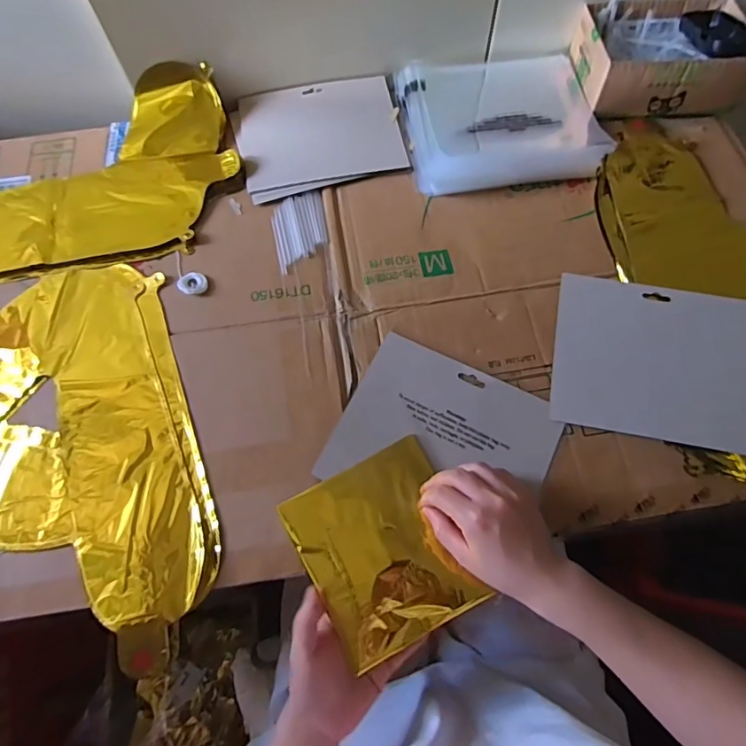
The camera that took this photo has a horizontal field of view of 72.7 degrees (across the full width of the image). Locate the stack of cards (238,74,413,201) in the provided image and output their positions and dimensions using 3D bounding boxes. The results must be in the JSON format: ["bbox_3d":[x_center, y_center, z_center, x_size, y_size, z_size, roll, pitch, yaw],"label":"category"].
[{"bbox_3d":[-0.065,-0.298,0.625,0.195,0.005,0.170,-13,67,-5],"label":"stack of cards"}]

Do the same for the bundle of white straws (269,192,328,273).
[{"bbox_3d":[-0.083,-0.165,0.582,0.061,0.004,0.101,-13,67,-5],"label":"bundle of white straws"}]

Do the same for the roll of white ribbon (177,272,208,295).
[{"bbox_3d":[-0.193,-0.096,0.543,0.029,0.005,0.026,-19,68,-7],"label":"roll of white ribbon"}]

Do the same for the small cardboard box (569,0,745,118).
[{"bbox_3d":[0.353,-0.392,0.623,0.187,0.076,0.137,-3,67,0],"label":"small cardboard box"}]

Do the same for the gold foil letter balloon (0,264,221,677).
[{"bbox_3d":[-0.344,0.075,0.483,0.381,0.025,0.375,-7,67,-2],"label":"gold foil letter balloon"}]

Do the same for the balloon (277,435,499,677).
[{"bbox_3d":[0.012,0.153,0.443,0.133,0.011,0.149,-27,76,-8],"label":"balloon"}]

